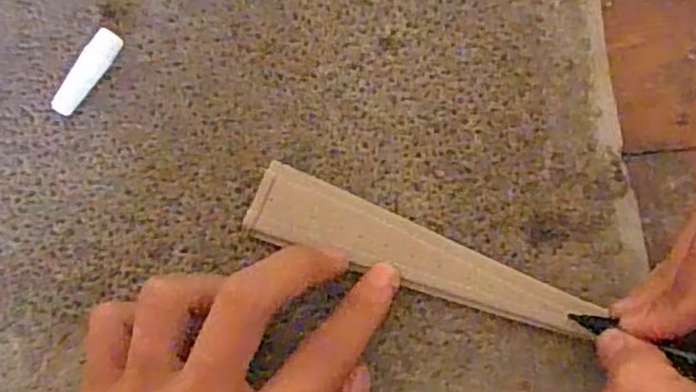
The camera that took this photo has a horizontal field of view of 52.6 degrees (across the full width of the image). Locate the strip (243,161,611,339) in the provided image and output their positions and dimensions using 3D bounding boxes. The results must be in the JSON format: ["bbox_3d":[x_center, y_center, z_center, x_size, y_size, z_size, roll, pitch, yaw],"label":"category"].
[{"bbox_3d":[0.027,0.023,0.259,0.130,0.005,0.025,22,81,3],"label":"strip"}]

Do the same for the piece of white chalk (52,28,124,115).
[{"bbox_3d":[-0.101,-0.048,0.274,0.010,0.010,0.037,37,82,4],"label":"piece of white chalk"}]

